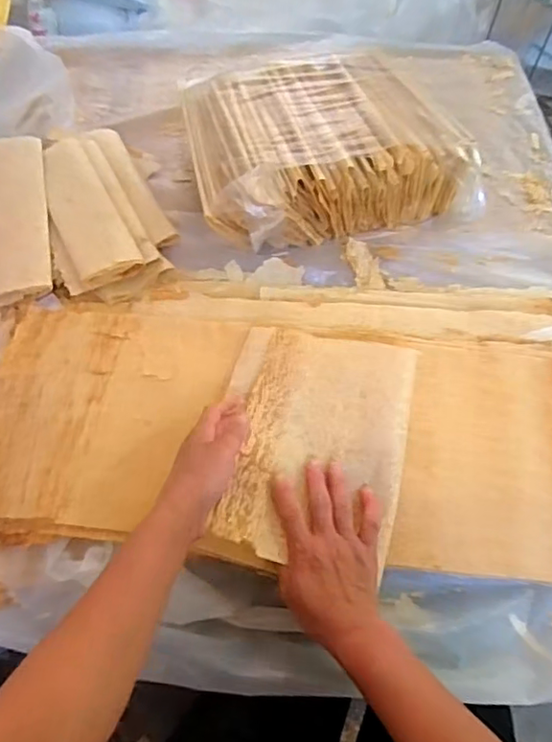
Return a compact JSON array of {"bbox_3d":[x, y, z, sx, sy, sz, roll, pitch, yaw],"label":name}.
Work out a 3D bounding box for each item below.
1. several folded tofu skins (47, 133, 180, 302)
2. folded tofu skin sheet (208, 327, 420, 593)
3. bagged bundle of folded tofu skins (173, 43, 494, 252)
[{"bbox_3d":[-0.245,-0.245,0.822,0.163,0.044,0.333,-12,60,-9],"label":"several folded tofu skins"},{"bbox_3d":[0.038,0.070,0.595,0.193,0.042,0.245,11,59,4],"label":"folded tofu skin sheet"},{"bbox_3d":[0.066,-0.323,0.840,0.381,0.124,0.338,-11,60,-9],"label":"bagged bundle of folded tofu skins"}]

